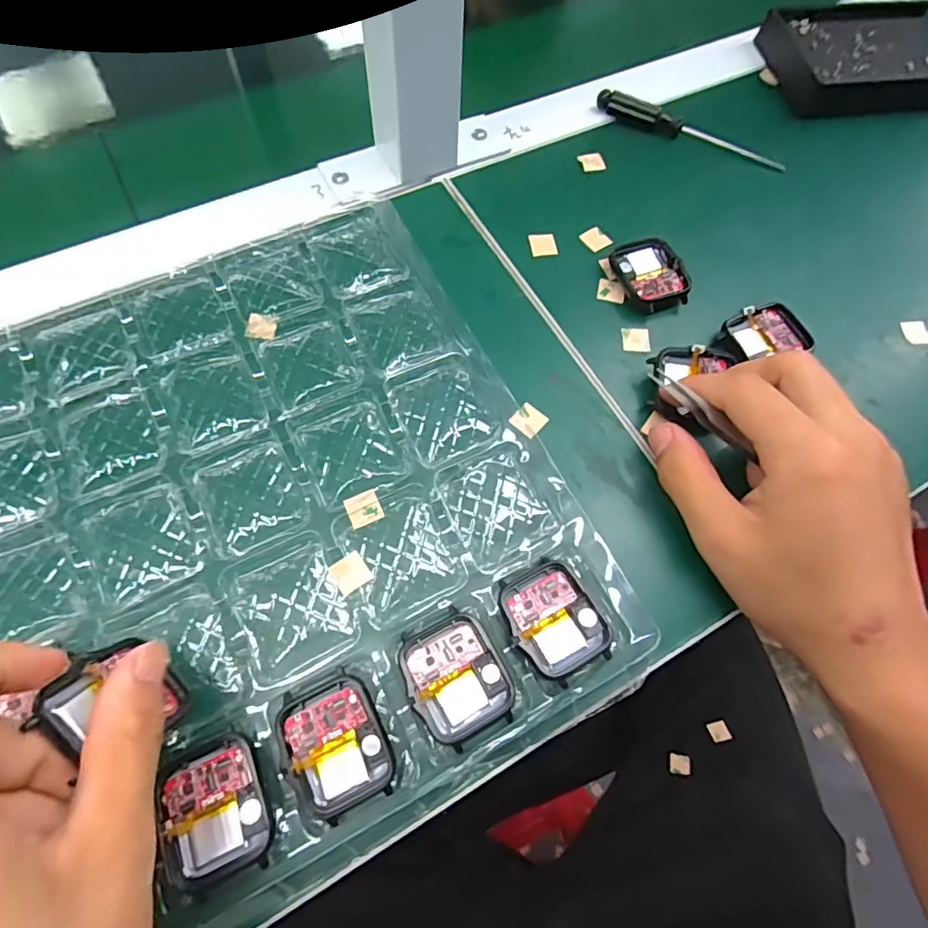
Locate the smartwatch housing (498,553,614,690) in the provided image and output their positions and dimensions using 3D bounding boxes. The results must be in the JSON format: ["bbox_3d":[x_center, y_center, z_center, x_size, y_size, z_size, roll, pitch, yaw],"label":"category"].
[{"bbox_3d":[0.038,0.066,0.228,0.036,0.006,0.046,-27,71,-14],"label":"smartwatch housing"}]

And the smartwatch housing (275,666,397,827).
[{"bbox_3d":[-0.049,0.107,0.205,0.038,0.009,0.046,-25,71,-13],"label":"smartwatch housing"}]

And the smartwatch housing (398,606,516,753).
[{"bbox_3d":[-0.003,0.086,0.218,0.037,0.007,0.046,-26,71,-13],"label":"smartwatch housing"}]

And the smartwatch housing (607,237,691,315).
[{"bbox_3d":[0.107,-0.108,0.310,0.036,0.013,0.044,-16,69,-10],"label":"smartwatch housing"}]

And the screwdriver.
[{"bbox_3d":[0.152,-0.225,0.361,0.130,0.014,0.012,20,68,5],"label":"screwdriver"}]

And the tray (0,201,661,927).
[{"bbox_3d":[-0.095,0.019,0.242,0.257,0.013,0.286,-26,71,-13],"label":"tray"}]

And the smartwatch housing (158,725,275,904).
[{"bbox_3d":[-0.091,0.127,0.197,0.035,0.004,0.045,-19,70,-11],"label":"smartwatch housing"}]

